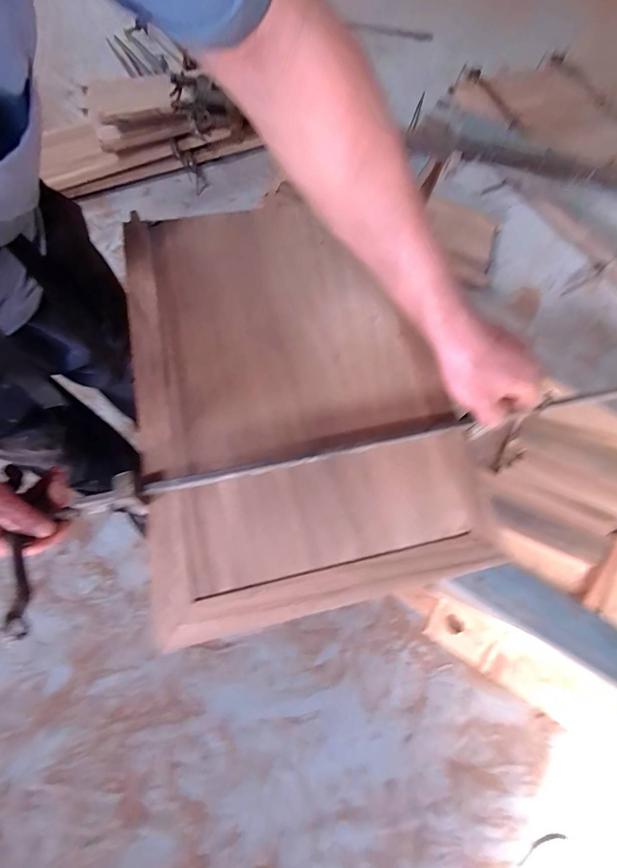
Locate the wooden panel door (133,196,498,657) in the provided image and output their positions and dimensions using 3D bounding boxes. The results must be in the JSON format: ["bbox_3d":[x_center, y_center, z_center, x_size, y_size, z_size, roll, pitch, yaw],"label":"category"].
[{"bbox_3d":[-0.024,-0.063,0.406,0.335,0.027,0.489,-14,71,-7],"label":"wooden panel door"}]

